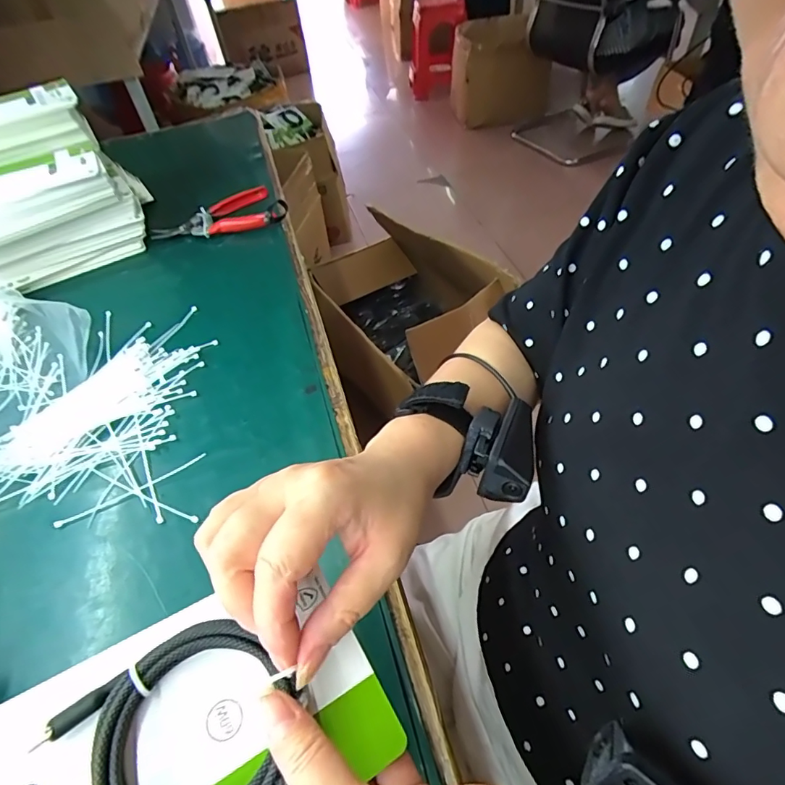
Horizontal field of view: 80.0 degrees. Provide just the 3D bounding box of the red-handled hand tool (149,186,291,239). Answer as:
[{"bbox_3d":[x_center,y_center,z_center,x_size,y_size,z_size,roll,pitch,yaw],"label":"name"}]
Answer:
[{"bbox_3d":[-0.224,-0.223,0.611,0.159,0.031,0.090,-28,52,-17],"label":"red-handled hand tool"}]

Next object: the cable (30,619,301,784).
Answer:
[{"bbox_3d":[-0.083,0.138,0.182,0.087,0.018,0.076,-25,52,-17],"label":"cable"}]

